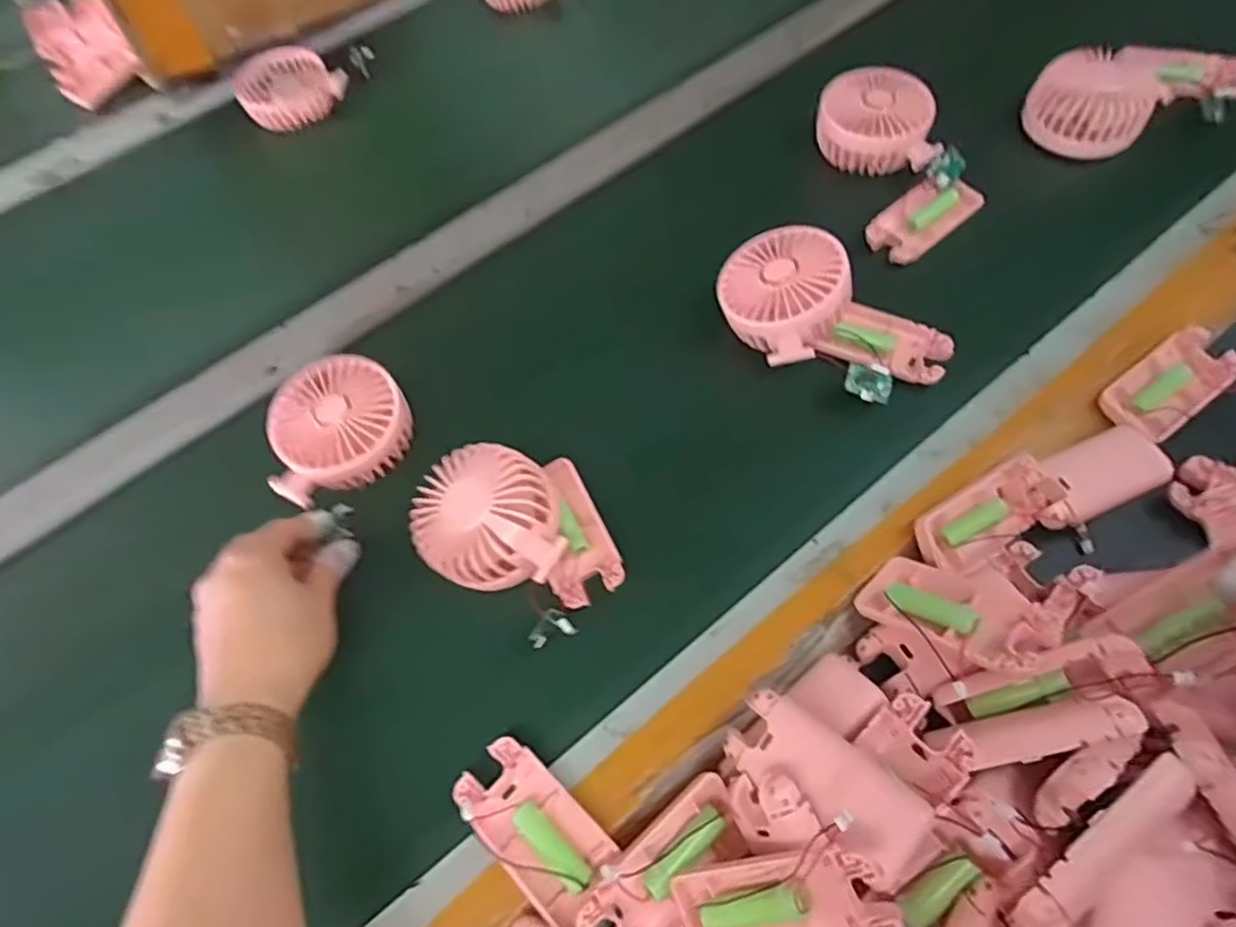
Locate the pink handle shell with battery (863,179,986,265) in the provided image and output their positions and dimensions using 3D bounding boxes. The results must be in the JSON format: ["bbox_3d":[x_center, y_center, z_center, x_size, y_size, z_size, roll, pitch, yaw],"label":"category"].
[{"bbox_3d":[0.240,-0.195,0.528,0.090,0.018,0.050,-38,65,-13],"label":"pink handle shell with battery"}]

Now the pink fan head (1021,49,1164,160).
[{"bbox_3d":[0.392,-0.299,0.556,0.091,0.046,0.091,32,70,20],"label":"pink fan head"}]

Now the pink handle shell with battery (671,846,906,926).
[{"bbox_3d":[0.073,0.197,0.294,0.094,0.014,0.048,-27,82,22],"label":"pink handle shell with battery"}]

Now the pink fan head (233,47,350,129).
[{"bbox_3d":[-0.334,-0.389,0.684,0.100,0.026,0.106,-26,63,-7],"label":"pink fan head"}]

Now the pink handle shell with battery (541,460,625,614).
[{"bbox_3d":[-0.032,0.043,0.429,0.045,0.010,0.095,-25,63,-7],"label":"pink handle shell with battery"}]

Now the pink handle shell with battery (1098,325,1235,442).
[{"bbox_3d":[0.372,-0.055,0.447,0.087,0.023,0.046,-35,64,-12],"label":"pink handle shell with battery"}]

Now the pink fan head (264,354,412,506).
[{"bbox_3d":[-0.197,-0.025,0.469,0.097,0.040,0.088,-26,63,-7],"label":"pink fan head"}]

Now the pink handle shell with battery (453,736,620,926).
[{"bbox_3d":[-0.043,0.186,0.343,0.087,0.017,0.045,38,72,22],"label":"pink handle shell with battery"}]

